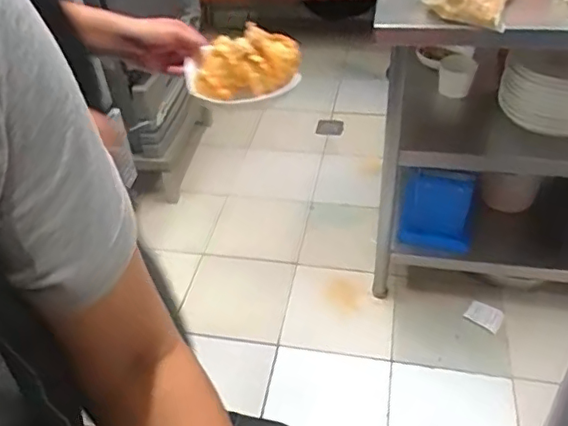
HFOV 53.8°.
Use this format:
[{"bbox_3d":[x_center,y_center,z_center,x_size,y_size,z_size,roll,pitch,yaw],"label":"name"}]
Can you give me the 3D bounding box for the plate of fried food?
[{"bbox_3d":[-0.062,-0.212,0.792,0.153,0.061,0.124,-15,41,-11],"label":"plate of fried food"}]

